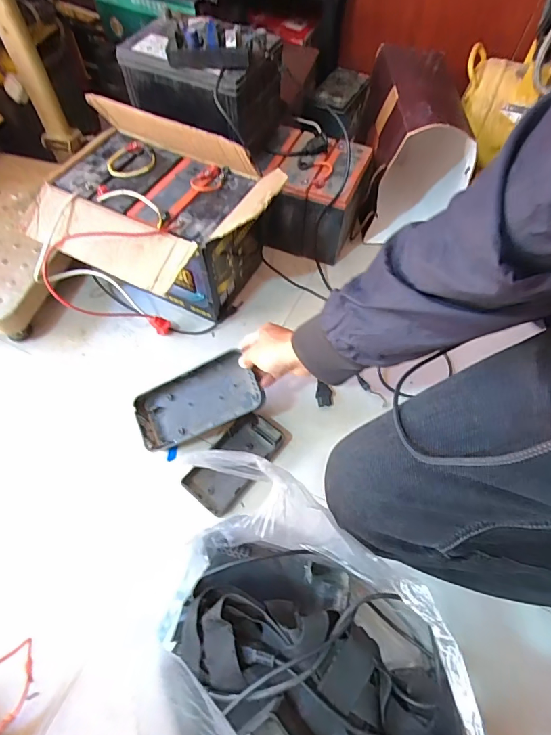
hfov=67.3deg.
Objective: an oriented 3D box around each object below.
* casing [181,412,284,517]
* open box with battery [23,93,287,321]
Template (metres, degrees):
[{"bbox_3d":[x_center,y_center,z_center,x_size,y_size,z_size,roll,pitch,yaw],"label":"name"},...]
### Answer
[{"bbox_3d":[-0.067,0.152,0.674,0.084,0.021,0.165,36,65,17],"label":"casing"},{"bbox_3d":[-0.200,-0.240,0.744,0.375,0.275,0.269,23,62,11],"label":"open box with battery"}]

